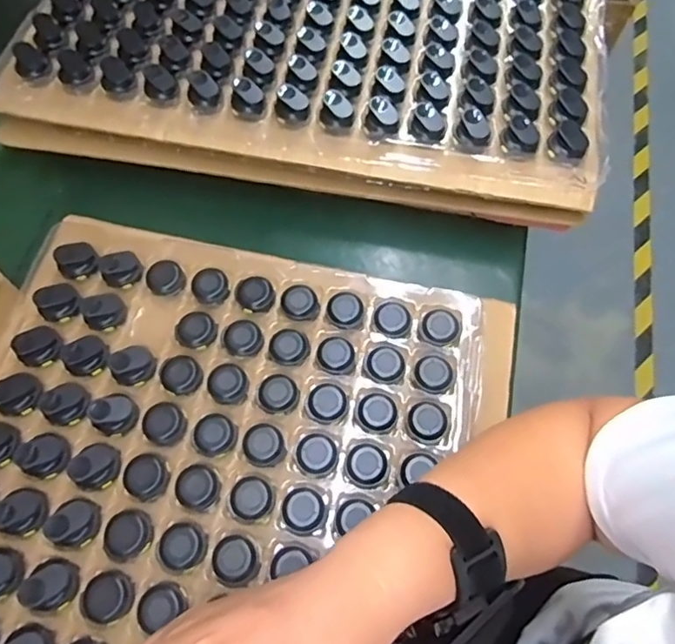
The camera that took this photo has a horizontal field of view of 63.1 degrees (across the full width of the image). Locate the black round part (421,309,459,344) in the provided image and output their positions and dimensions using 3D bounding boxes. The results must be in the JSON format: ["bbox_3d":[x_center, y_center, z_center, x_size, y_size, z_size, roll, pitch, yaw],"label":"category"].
[{"bbox_3d":[0.078,0.003,0.417,0.027,0.004,0.027,1,65,-1],"label":"black round part"}]

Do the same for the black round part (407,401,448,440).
[{"bbox_3d":[0.064,0.069,0.387,0.026,0.005,0.027,-30,69,-15],"label":"black round part"}]

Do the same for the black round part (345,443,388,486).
[{"bbox_3d":[0.020,0.097,0.376,0.027,0.004,0.027,1,65,-1],"label":"black round part"}]

